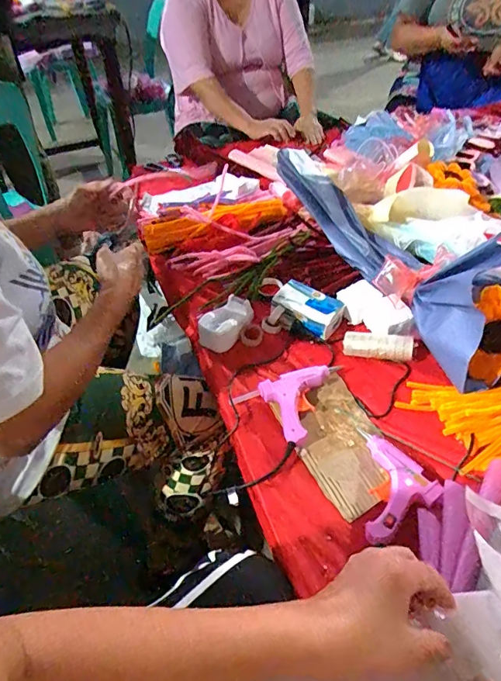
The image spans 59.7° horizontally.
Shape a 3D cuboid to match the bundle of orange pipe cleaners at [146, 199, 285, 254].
[{"bbox_3d":[-0.069,-0.247,0.905,0.303,0.042,0.074,-16,46,-14],"label":"bundle of orange pipe cleaners"}]

